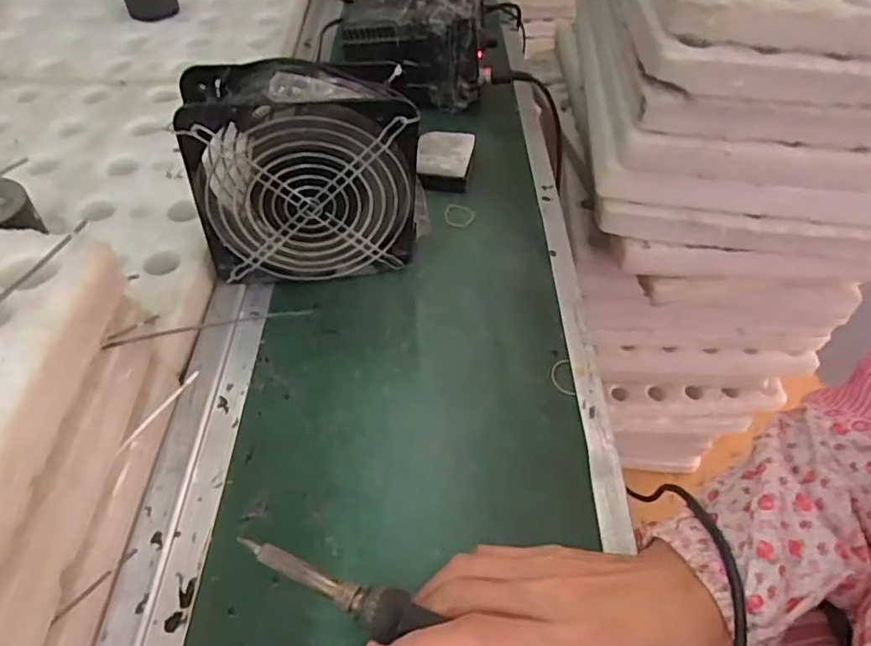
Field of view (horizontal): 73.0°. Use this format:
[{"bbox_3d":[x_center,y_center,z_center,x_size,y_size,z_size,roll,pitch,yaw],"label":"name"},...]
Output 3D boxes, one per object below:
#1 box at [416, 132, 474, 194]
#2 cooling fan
[{"bbox_3d":[0.008,-0.155,0.559,0.050,0.023,0.061,6,49,1],"label":"box"},{"bbox_3d":[-0.090,-0.102,0.422,0.150,0.152,0.055,-3,49,-7],"label":"cooling fan"}]

